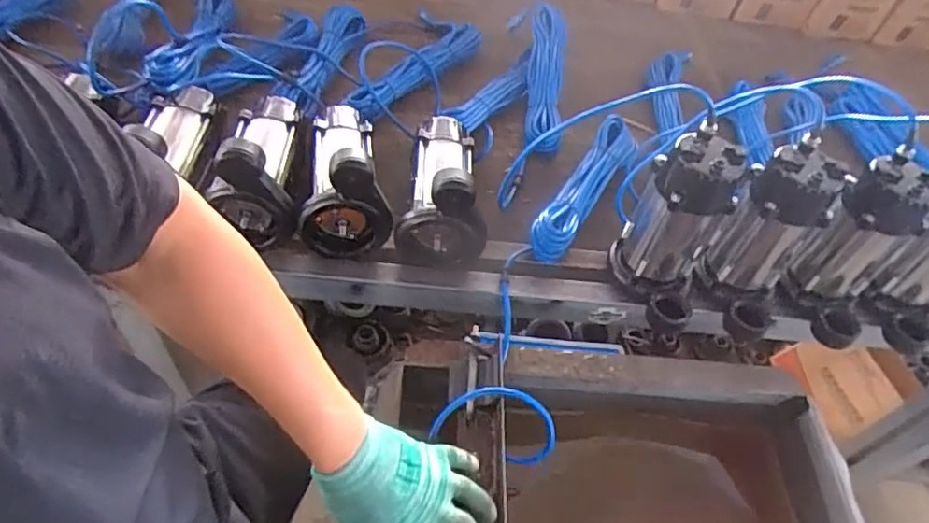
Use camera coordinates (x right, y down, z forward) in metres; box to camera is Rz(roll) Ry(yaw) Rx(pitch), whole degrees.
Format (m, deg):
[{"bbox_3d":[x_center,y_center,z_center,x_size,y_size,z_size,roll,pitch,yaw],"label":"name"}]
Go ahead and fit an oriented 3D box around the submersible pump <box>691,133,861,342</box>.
[{"bbox_3d":[0.406,-0.024,0.809,0.129,0.231,0.133,34,54,17],"label":"submersible pump"}]

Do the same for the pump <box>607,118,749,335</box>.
[{"bbox_3d":[0.277,-0.035,0.799,0.113,0.238,0.149,18,51,5],"label":"pump"}]

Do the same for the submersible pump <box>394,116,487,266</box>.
[{"bbox_3d":[-0.018,-0.129,0.877,0.122,0.157,0.224,10,51,-1],"label":"submersible pump"}]

